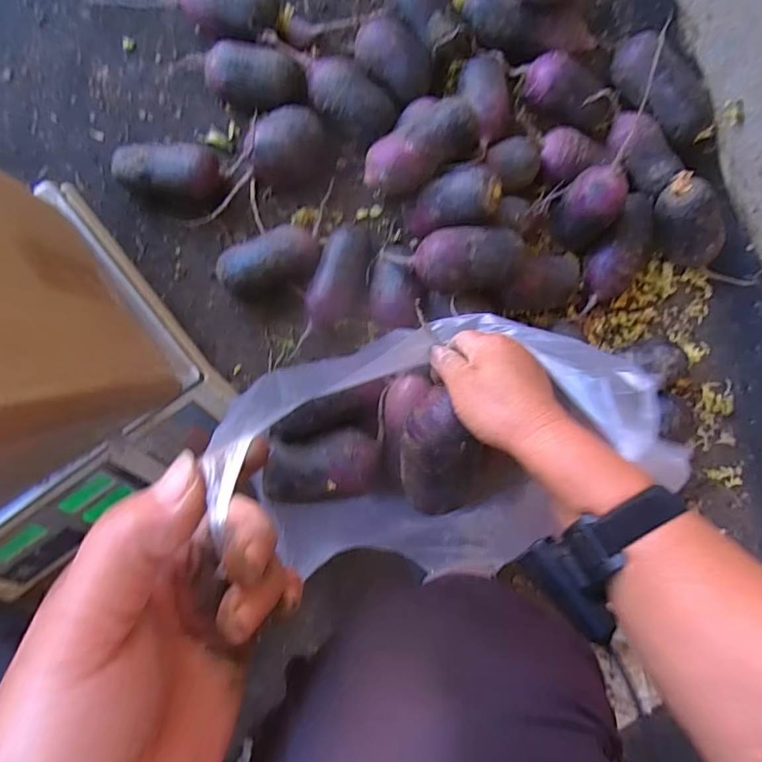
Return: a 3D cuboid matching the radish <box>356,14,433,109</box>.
[{"bbox_3d":[0.013,-0.370,0.581,0.093,0.059,0.060,37,86,-7],"label":"radish"}]

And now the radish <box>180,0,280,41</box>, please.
[{"bbox_3d":[-0.168,-0.420,0.566,0.107,0.067,0.074,23,88,-8],"label":"radish"}]

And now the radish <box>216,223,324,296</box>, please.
[{"bbox_3d":[-0.130,-0.141,0.581,0.120,0.052,0.063,-20,94,-7],"label":"radish"}]

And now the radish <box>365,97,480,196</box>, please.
[{"bbox_3d":[0.040,-0.244,0.537,0.129,0.059,0.056,-30,95,-6],"label":"radish"}]

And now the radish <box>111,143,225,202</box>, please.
[{"bbox_3d":[-0.235,-0.231,0.567,0.119,0.052,0.062,2,91,-8],"label":"radish"}]

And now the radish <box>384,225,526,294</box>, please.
[{"bbox_3d":[0.088,-0.131,0.547,0.146,0.057,0.064,-2,92,-8],"label":"radish"}]

